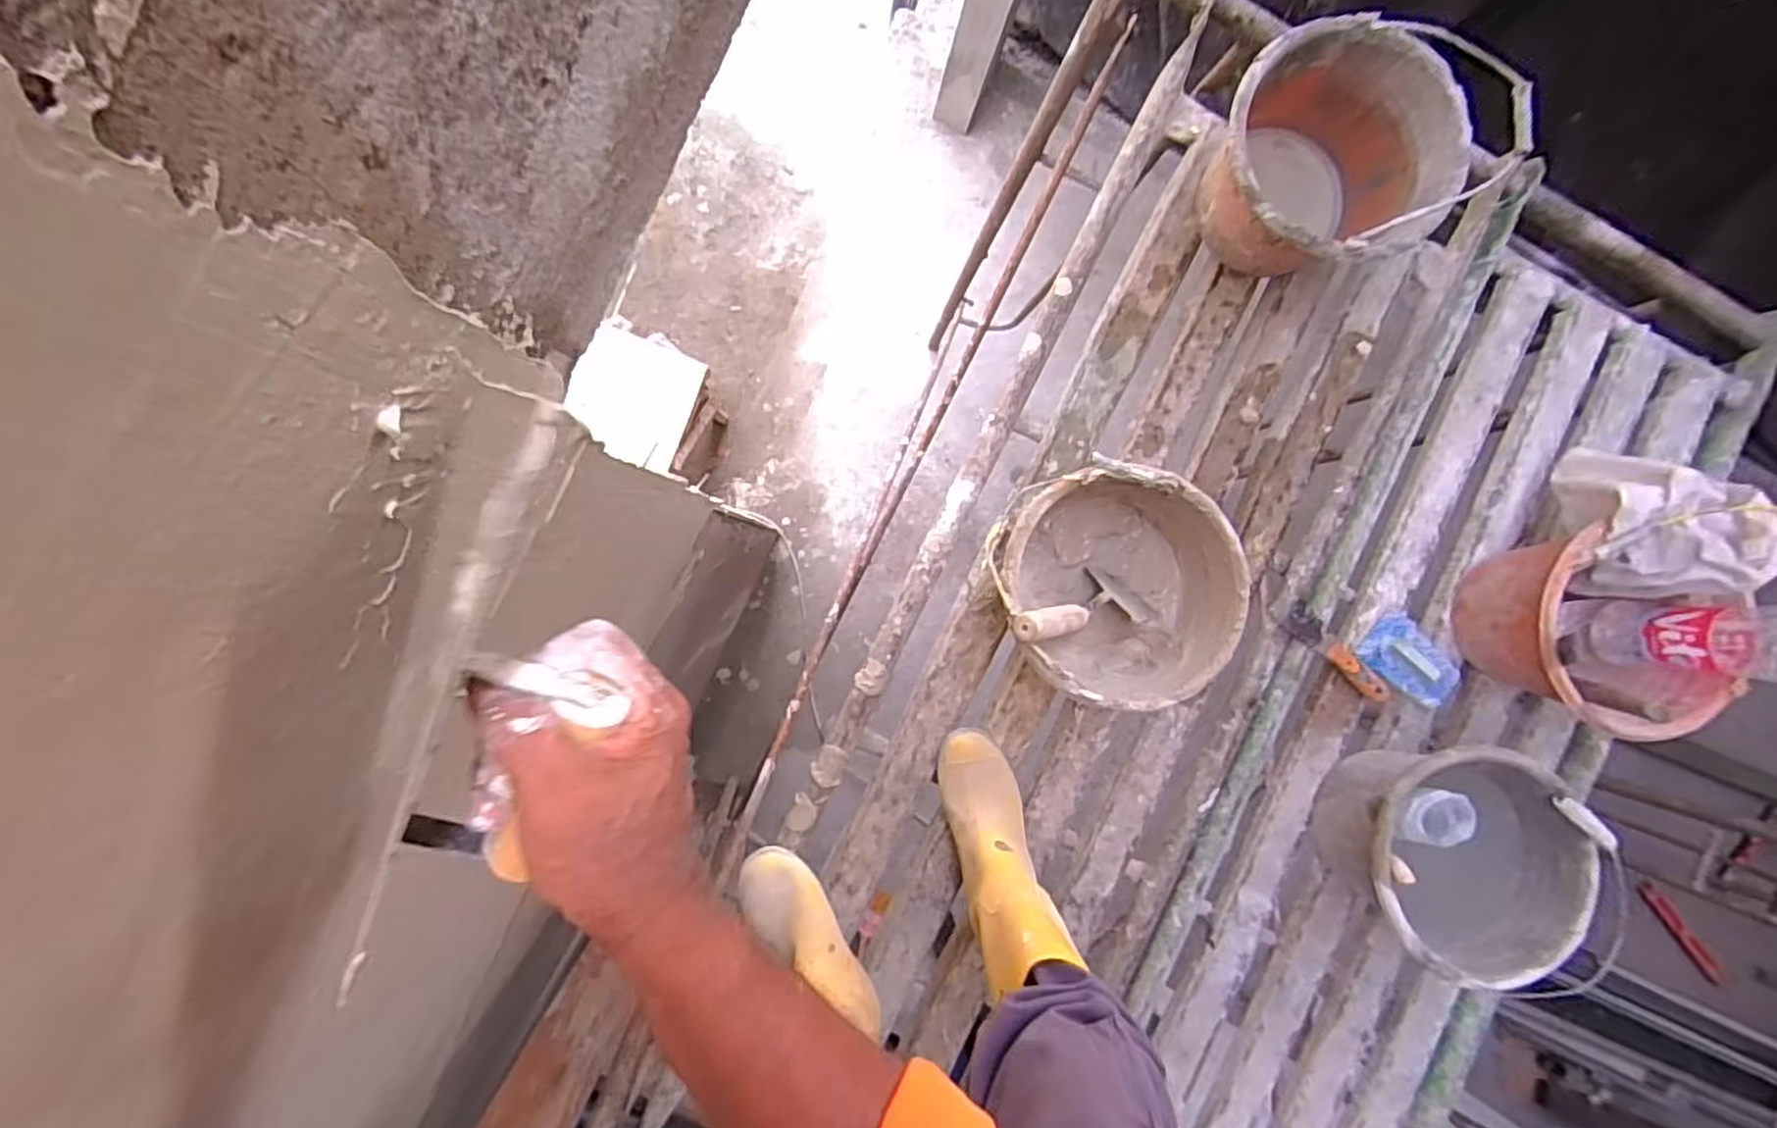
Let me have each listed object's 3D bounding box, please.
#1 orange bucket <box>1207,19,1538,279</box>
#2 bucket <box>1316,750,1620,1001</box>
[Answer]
[{"bbox_3d":[0.527,-0.490,0.946,0.276,0.242,0.265,0,91,-6],"label":"orange bucket"},{"bbox_3d":[0.702,0.362,0.982,0.273,0.209,0.254,23,89,-6],"label":"bucket"}]

